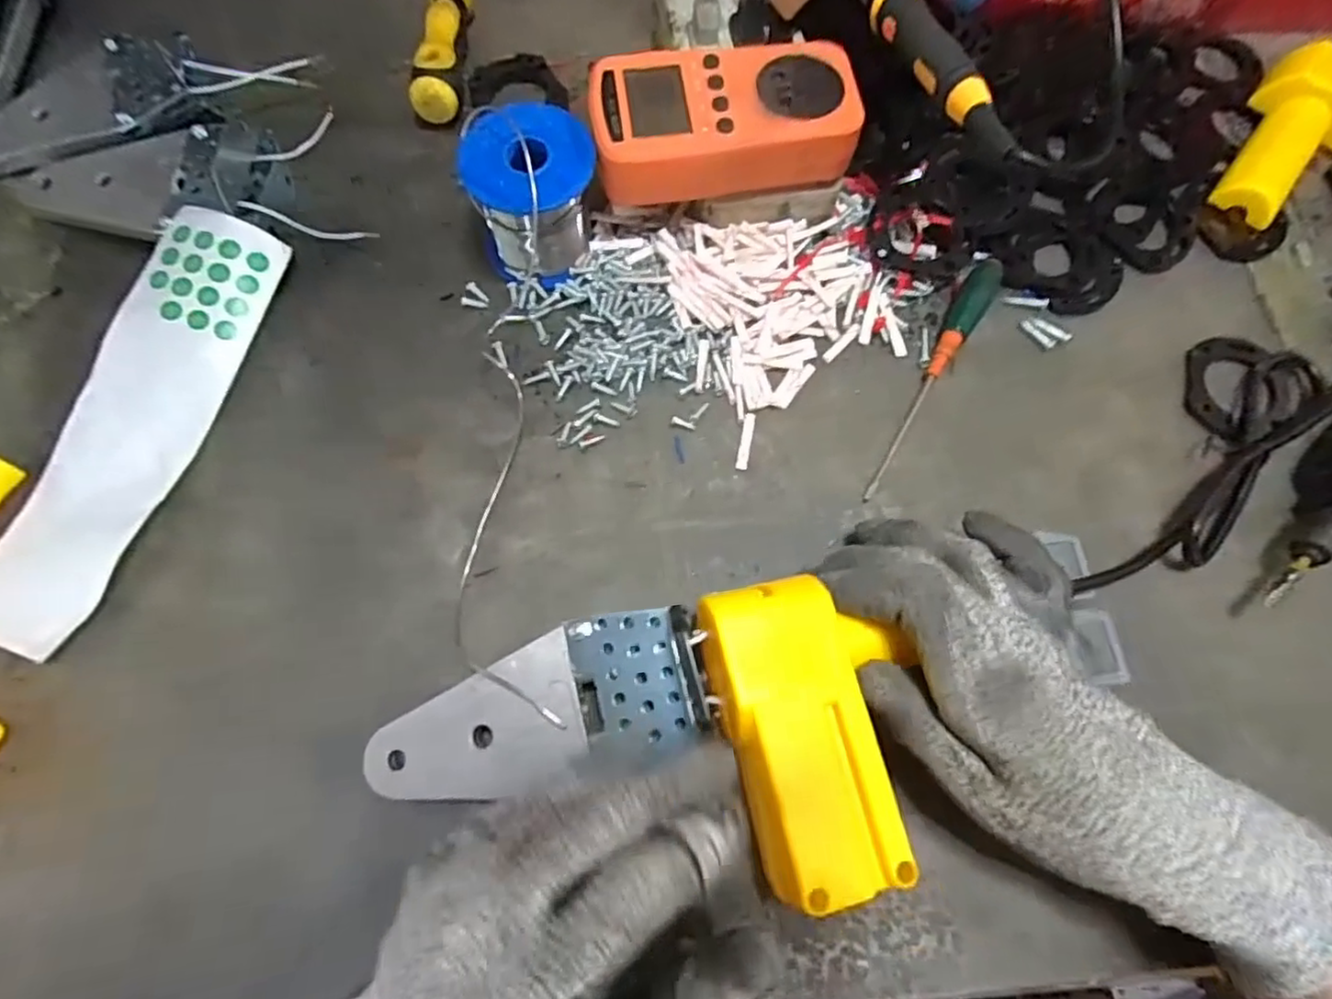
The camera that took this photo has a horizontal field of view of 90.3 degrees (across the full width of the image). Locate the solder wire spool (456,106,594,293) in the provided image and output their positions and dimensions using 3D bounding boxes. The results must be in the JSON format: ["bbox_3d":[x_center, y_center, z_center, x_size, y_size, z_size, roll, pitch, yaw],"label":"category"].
[{"bbox_3d":[-0.065,-0.151,0.333,0.060,0.063,0.056,0,71,-1],"label":"solder wire spool"}]

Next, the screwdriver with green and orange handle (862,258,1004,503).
[{"bbox_3d":[0.136,-0.064,0.337,0.016,0.015,0.148,30,73,8],"label":"screwdriver with green and orange handle"}]

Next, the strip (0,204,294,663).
[{"bbox_3d":[-0.256,-0.039,0.316,0.061,0.027,0.221,17,72,4],"label":"strip"}]

